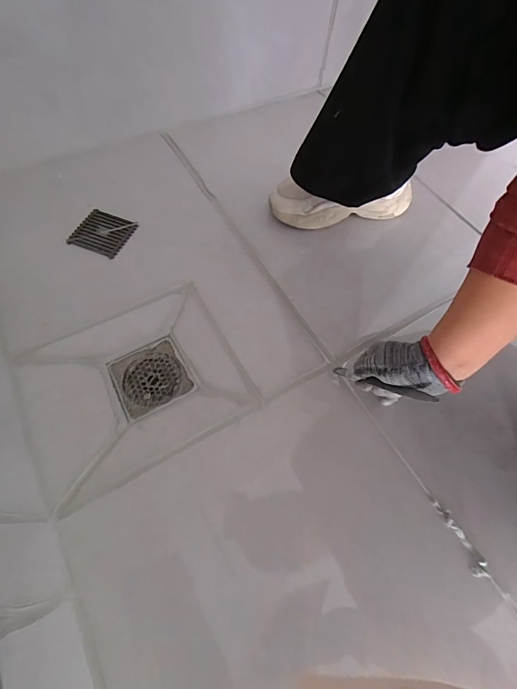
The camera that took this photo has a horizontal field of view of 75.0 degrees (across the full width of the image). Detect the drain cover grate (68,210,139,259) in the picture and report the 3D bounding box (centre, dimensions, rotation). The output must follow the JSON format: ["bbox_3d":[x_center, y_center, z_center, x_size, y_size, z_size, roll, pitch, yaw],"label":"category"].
[{"bbox_3d":[-0.259,-0.186,0.558,0.083,0.007,0.081,19,64,6],"label":"drain cover grate"}]

